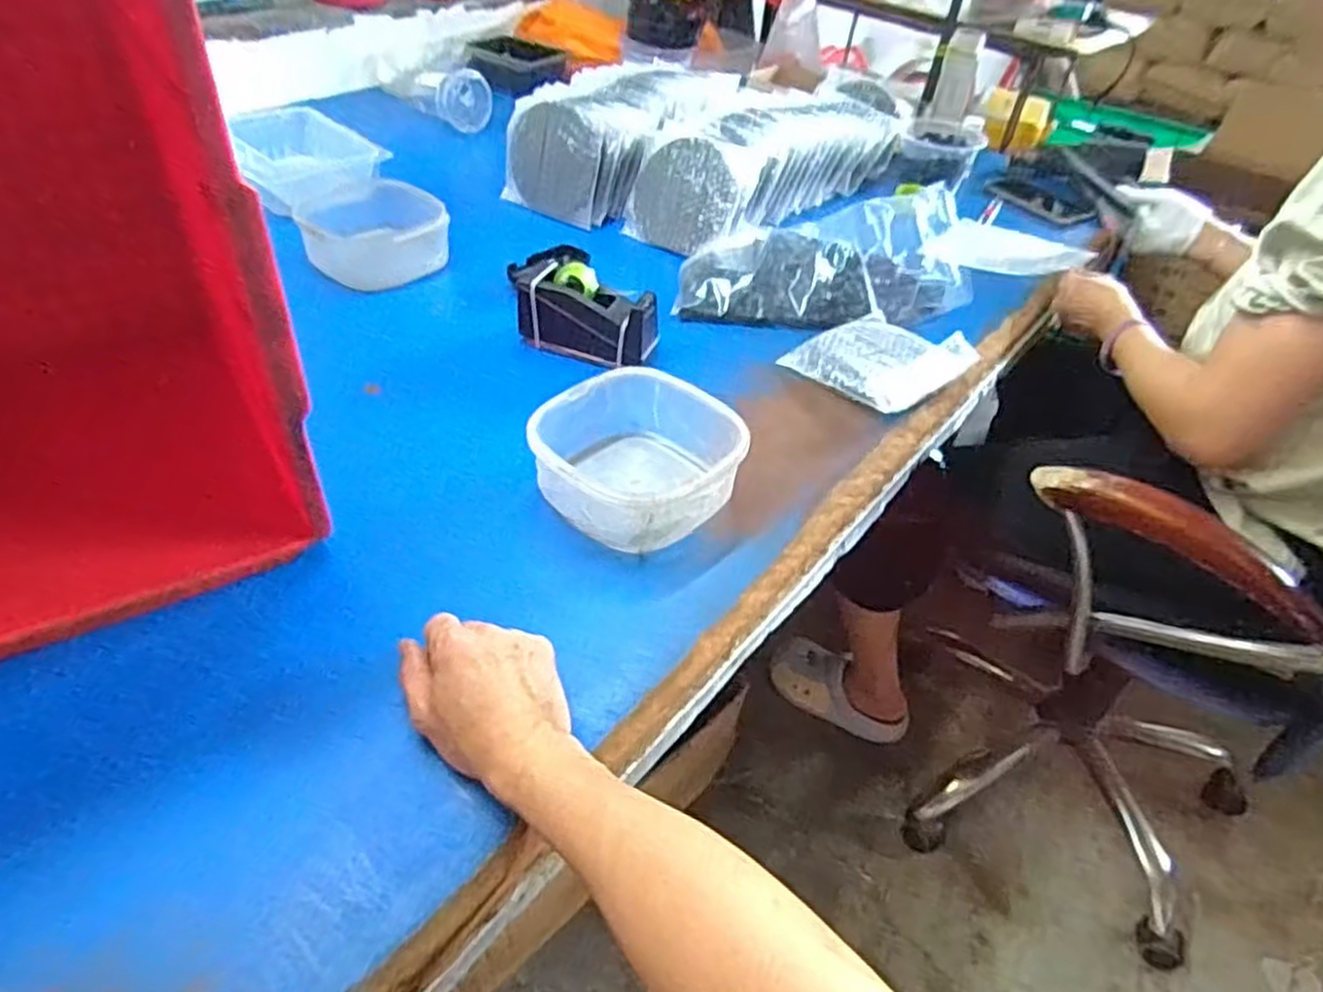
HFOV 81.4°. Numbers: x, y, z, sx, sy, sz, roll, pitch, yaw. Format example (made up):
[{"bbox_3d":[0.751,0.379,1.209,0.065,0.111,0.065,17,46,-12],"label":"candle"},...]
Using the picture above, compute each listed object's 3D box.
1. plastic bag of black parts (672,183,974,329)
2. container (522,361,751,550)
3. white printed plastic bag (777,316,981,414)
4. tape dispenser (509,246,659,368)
[{"bbox_3d":[0.204,-0.301,0.945,0.345,0.115,0.187,7,43,2],"label":"plastic bag of black parts"},{"bbox_3d":[-0.021,-0.034,0.678,0.163,0.068,0.153,33,49,27],"label":"container"},{"bbox_3d":[0.240,-0.153,0.855,0.159,0.032,0.152,-30,54,-32],"label":"white printed plastic bag"},{"bbox_3d":[-0.085,-0.201,0.830,0.155,0.088,0.060,22,45,17],"label":"tape dispenser"}]

